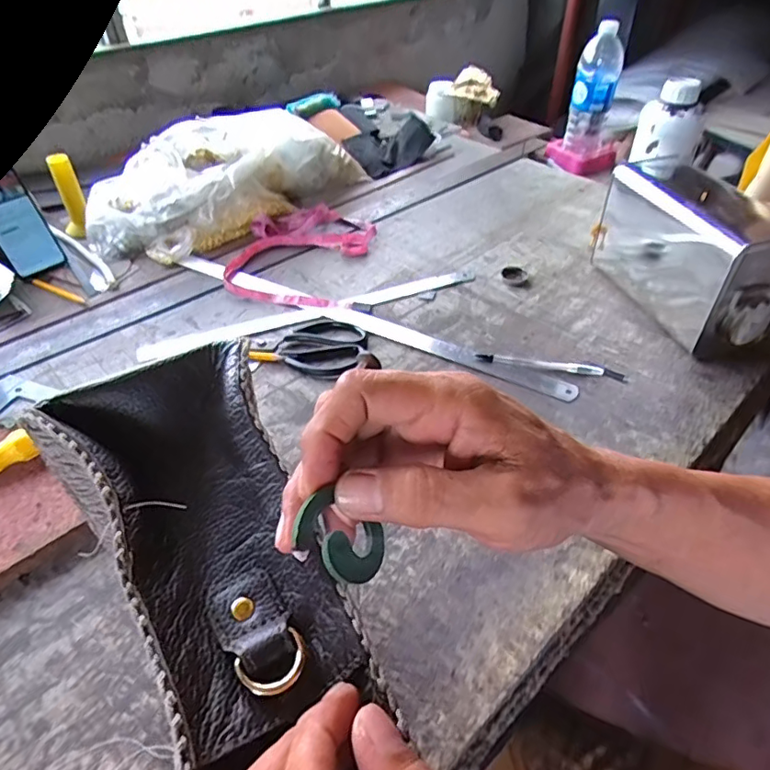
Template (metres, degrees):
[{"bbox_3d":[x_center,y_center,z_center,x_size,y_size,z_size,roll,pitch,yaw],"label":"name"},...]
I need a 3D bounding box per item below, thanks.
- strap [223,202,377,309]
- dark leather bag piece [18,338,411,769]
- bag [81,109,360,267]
[{"bbox_3d":[-0.129,-0.206,0.836,0.194,0.024,0.254,7,44,8],"label":"strap"},{"bbox_3d":[-0.070,0.072,0.217,0.085,0.035,0.195,-21,60,-20],"label":"dark leather bag piece"},{"bbox_3d":[-0.269,-0.360,0.922,0.206,0.127,0.467,30,51,28],"label":"bag"}]

